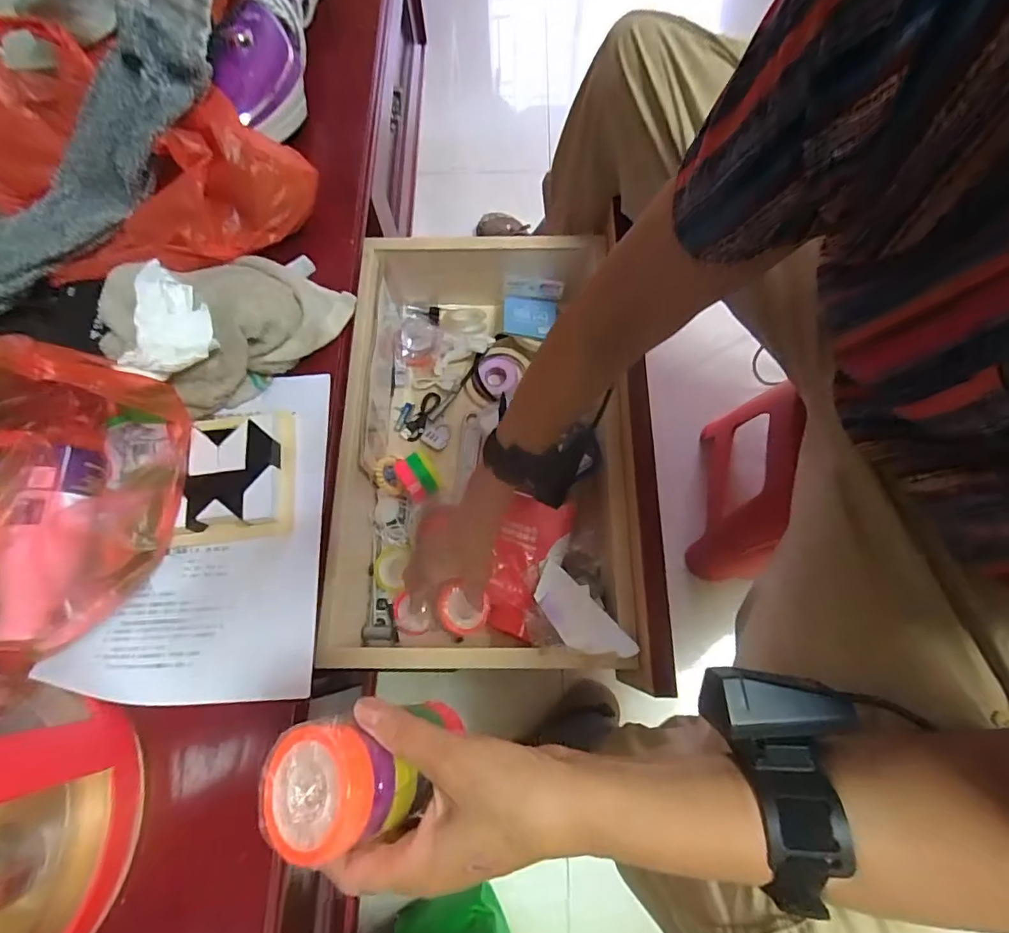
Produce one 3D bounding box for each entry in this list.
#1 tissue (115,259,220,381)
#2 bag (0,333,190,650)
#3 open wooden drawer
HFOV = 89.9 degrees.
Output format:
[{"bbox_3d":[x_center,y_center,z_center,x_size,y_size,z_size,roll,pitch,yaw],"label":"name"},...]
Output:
[{"bbox_3d":[-0.297,-0.131,0.456,0.067,0.038,0.101,-3,71,1],"label":"tissue"},{"bbox_3d":[-0.390,0.018,0.388,0.219,0.125,0.228,0,71,2],"label":"bag"},{"bbox_3d":[-0.013,-0.037,0.622,0.354,0.148,0.527,2,72,3],"label":"open wooden drawer"}]

